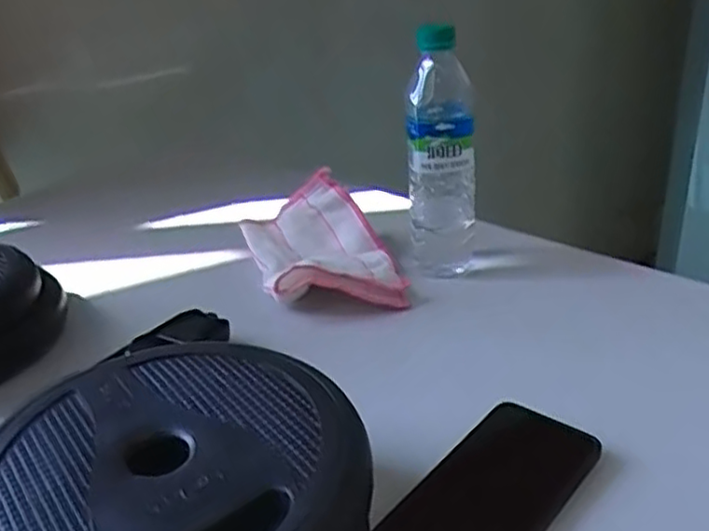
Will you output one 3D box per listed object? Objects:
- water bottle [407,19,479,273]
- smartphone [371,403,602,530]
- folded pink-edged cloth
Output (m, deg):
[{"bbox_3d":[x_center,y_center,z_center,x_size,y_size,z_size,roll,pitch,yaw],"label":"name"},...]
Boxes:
[{"bbox_3d":[0.080,-0.096,0.638,0.060,0.223,0.056,0,27,6],"label":"water bottle"},{"bbox_3d":[0.080,0.136,0.417,0.072,0.012,0.162,19,34,37],"label":"smartphone"},{"bbox_3d":[-0.031,-0.025,0.677,0.122,0.065,0.179,-10,28,-15],"label":"folded pink-edged cloth"}]

